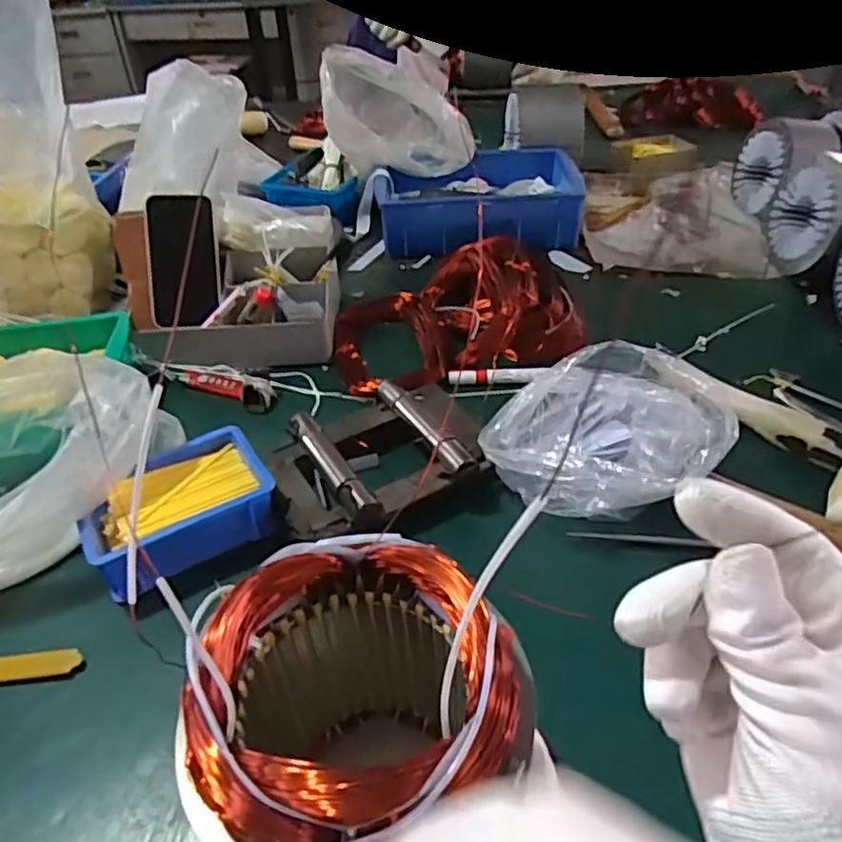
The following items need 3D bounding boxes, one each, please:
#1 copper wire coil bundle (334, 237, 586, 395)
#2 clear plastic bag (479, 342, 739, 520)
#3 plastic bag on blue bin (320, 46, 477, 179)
[{"bbox_3d":[0.033,-0.128,0.781,0.287,0.077,0.200,-21,43,-21],"label":"copper wire coil bundle"},{"bbox_3d":[0.150,0.009,0.560,0.188,0.097,0.141,13,42,18],"label":"clear plastic bag"},{"bbox_3d":[-0.038,-0.463,1.037,0.217,0.175,0.130,-8,40,-7],"label":"plastic bag on blue bin"}]

